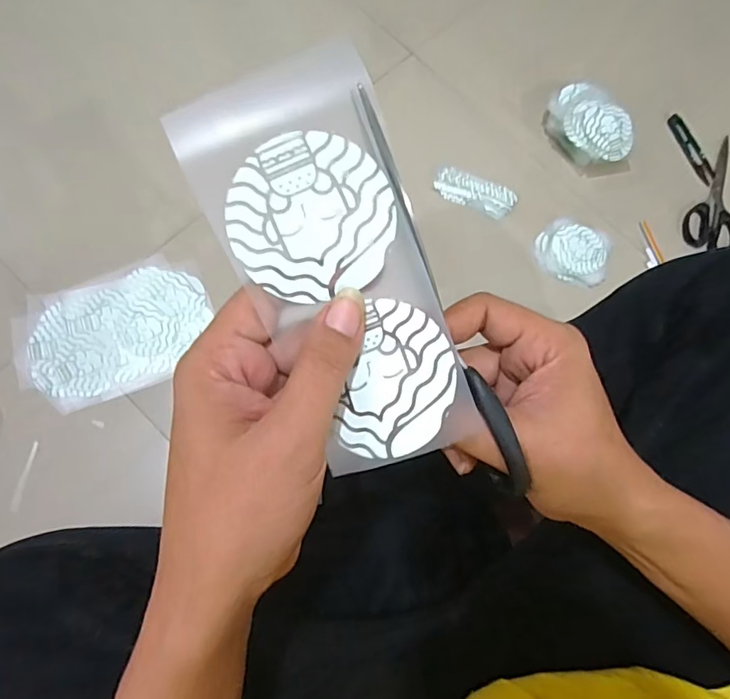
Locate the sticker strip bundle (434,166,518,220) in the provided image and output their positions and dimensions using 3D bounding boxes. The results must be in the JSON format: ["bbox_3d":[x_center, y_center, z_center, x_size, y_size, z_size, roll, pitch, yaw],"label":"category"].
[{"bbox_3d":[0.148,-0.209,0.681,0.108,0.013,0.046,22,73,0],"label":"sticker strip bundle"}]

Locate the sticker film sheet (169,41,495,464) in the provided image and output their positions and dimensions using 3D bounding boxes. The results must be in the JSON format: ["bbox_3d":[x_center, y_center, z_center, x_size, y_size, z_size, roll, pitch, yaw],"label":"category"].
[{"bbox_3d":[-0.010,-0.032,0.208,0.072,0.028,0.161,-26,98,-9],"label":"sticker film sheet"}]

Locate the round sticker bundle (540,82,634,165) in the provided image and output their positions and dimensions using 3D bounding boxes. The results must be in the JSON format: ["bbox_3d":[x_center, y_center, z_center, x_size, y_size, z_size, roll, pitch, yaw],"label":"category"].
[{"bbox_3d":[0.309,-0.309,0.708,0.091,0.052,0.125,-24,78,-12],"label":"round sticker bundle"}]

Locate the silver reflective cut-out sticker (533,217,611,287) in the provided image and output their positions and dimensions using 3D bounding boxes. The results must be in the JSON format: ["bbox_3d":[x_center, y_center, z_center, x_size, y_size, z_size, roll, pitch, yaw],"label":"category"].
[{"bbox_3d":[0.277,-0.132,0.677,0.099,0.013,0.087,14,73,-2],"label":"silver reflective cut-out sticker"}]

